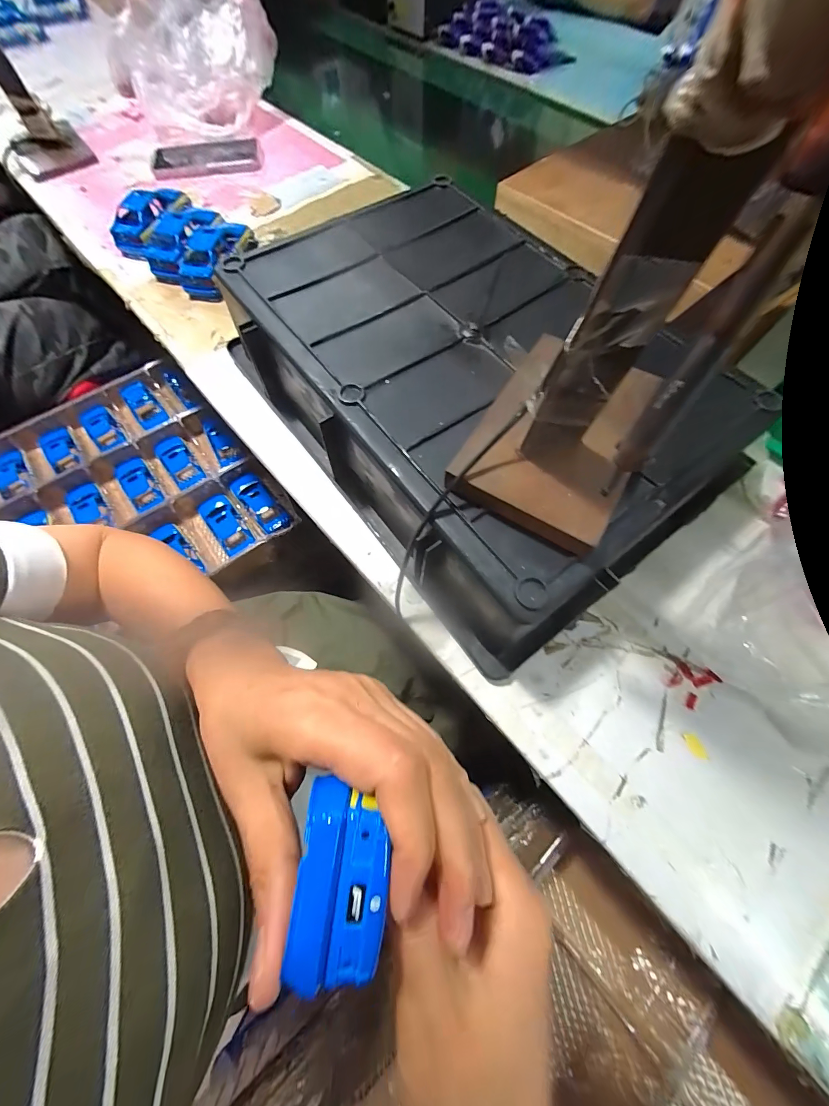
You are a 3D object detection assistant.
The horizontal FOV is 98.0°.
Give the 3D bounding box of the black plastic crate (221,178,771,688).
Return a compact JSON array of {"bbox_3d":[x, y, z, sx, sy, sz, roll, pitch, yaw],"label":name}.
[{"bbox_3d":[0.043,-0.148,0.327,0.275,0.094,0.409,-35,72,-12],"label":"black plastic crate"}]

